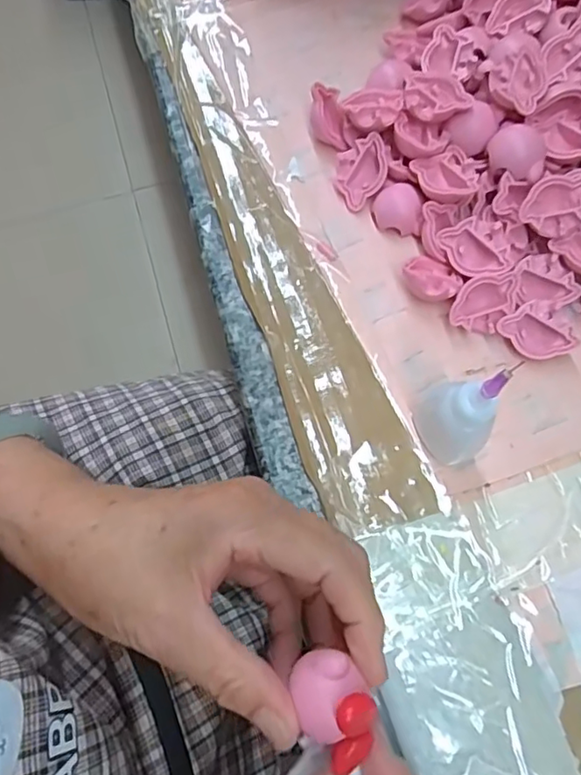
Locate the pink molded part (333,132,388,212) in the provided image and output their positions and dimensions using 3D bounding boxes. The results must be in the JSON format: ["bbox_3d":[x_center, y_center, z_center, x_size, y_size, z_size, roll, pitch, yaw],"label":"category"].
[{"bbox_3d":[0.040,-0.117,0.312,0.031,0.006,0.032,-23,92,23],"label":"pink molded part"}]

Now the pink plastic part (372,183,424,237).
[{"bbox_3d":[0.058,-0.096,0.310,0.025,0.011,0.027,-1,73,0],"label":"pink plastic part"}]

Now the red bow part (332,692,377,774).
[{"bbox_3d":[0.021,0.115,0.188,0.013,0.010,0.032,5,113,2],"label":"red bow part"}]

